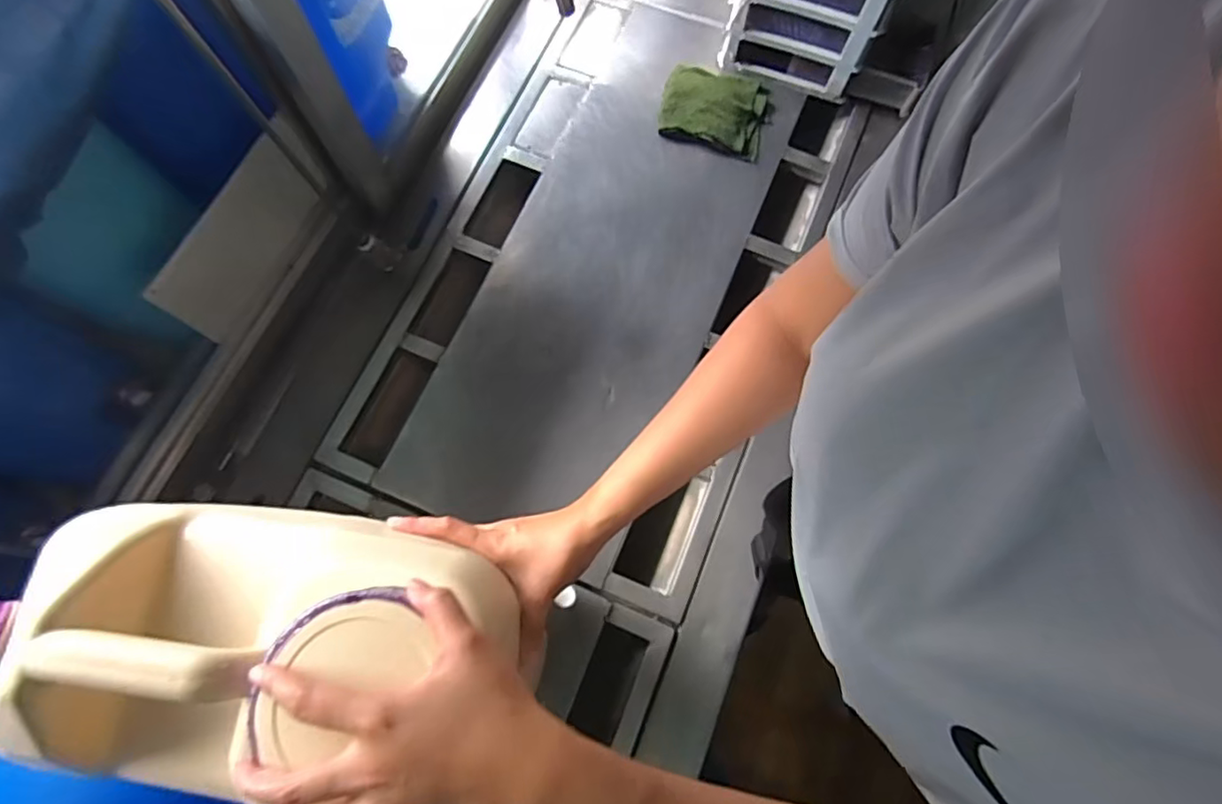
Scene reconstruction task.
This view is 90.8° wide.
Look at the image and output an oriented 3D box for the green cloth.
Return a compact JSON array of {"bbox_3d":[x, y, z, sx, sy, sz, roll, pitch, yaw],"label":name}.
[{"bbox_3d":[0.163,-0.468,0.955,0.164,0.036,0.147,11,72,2],"label":"green cloth"}]

